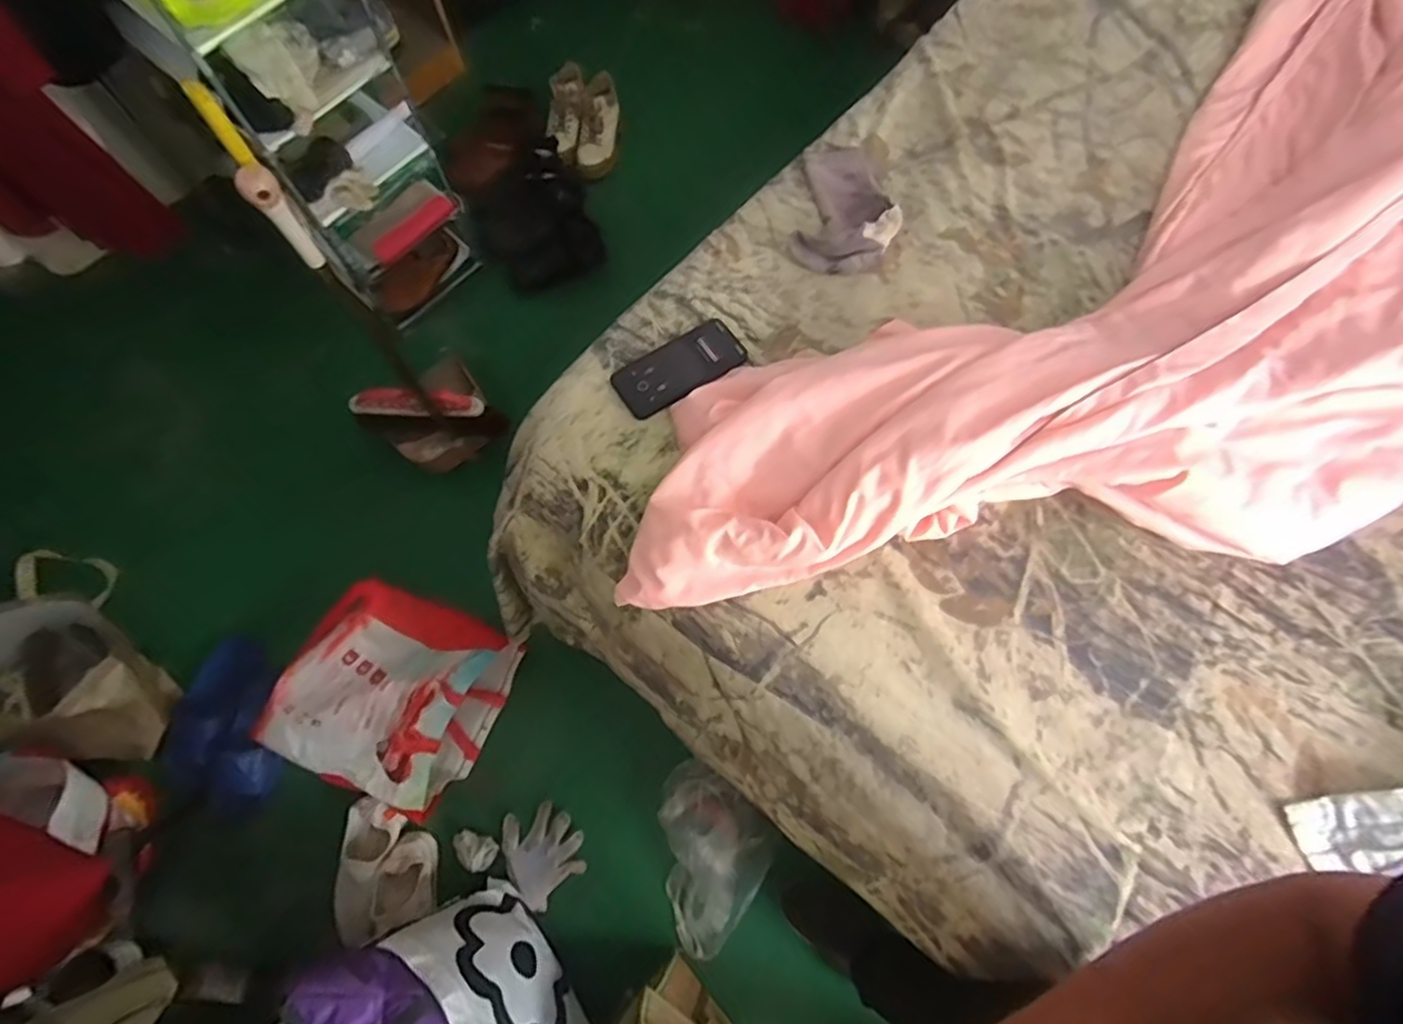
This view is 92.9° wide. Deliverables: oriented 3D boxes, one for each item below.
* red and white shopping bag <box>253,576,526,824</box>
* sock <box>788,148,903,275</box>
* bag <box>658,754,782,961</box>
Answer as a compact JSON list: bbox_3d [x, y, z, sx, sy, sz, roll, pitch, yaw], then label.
[{"bbox_3d":[-0.600,0.345,1.286,0.374,0.124,0.367,24,73,9],"label":"red and white shopping bag"},{"bbox_3d":[0.194,-0.428,0.910,0.143,0.046,0.270,4,59,2],"label":"sock"},{"bbox_3d":[-0.005,0.640,1.243,0.233,0.068,0.272,32,75,11],"label":"bag"}]

